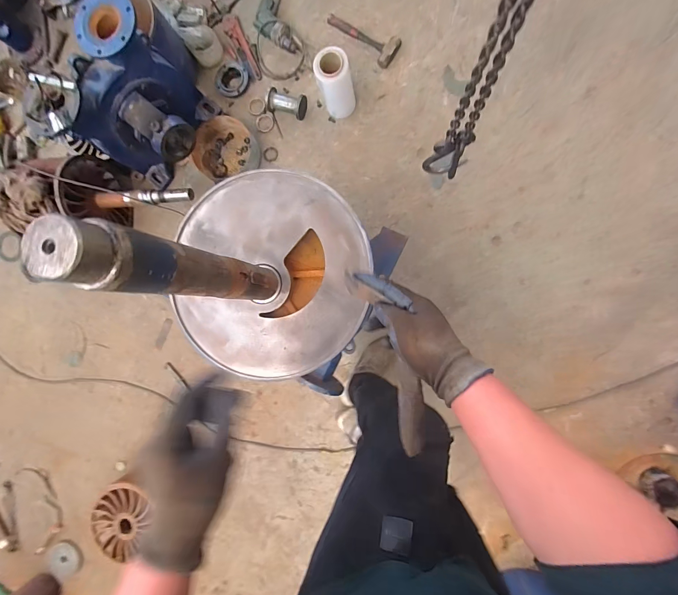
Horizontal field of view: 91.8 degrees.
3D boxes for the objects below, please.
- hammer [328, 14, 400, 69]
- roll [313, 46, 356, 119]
[{"bbox_3d":[0.102,-1.075,1.331,0.337,0.041,0.120,44,95,7],"label":"hammer"},{"bbox_3d":[-0.008,-0.789,1.235,0.120,0.258,0.113,0,89,8],"label":"roll"}]

